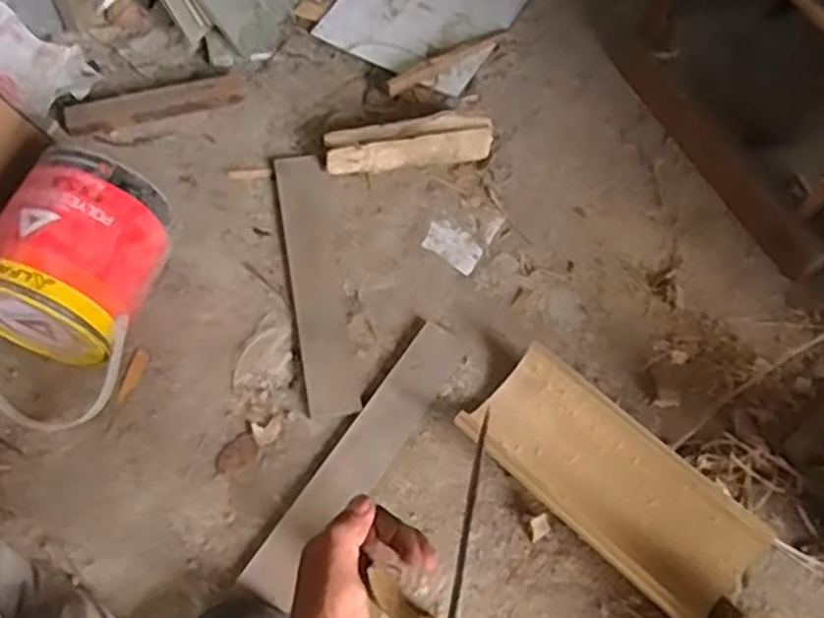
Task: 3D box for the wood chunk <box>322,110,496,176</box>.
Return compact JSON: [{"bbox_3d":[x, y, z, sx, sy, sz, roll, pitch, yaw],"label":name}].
[{"bbox_3d":[-0.003,-0.198,0.915,0.198,0.048,0.047,-9,62,-8],"label":"wood chunk"}]

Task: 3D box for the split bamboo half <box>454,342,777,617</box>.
[{"bbox_3d":[0.188,0.163,0.734,0.280,0.046,0.124,39,65,17],"label":"split bamboo half"}]

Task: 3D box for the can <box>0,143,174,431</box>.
[{"bbox_3d":[-0.331,-0.015,0.753,0.151,0.168,0.231,25,63,11],"label":"can"}]

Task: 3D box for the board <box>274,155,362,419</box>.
[{"bbox_3d":[-0.108,-0.035,0.853,0.052,0.012,0.327,-7,61,-8],"label":"board"}]

